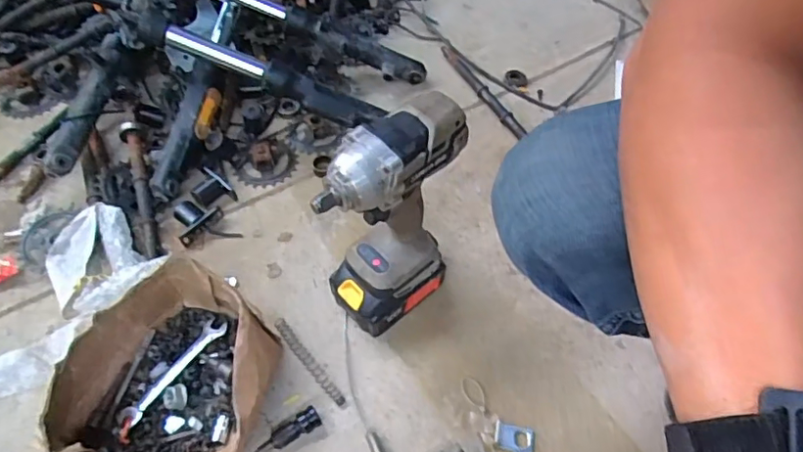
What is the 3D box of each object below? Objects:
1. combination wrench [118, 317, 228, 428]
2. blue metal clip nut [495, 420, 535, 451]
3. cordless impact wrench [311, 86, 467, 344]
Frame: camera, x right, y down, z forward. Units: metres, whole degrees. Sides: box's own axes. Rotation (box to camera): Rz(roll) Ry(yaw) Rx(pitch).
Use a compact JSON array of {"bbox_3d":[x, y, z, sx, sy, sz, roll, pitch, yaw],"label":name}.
[{"bbox_3d":[-0.236,0.148,0.582,0.026,0.010,0.132,31,60,20],"label":"combination wrench"},{"bbox_3d":[0.108,0.206,0.541,0.038,0.009,0.028,12,55,8],"label":"blue metal clip nut"},{"bbox_3d":[-0.011,0.006,0.542,0.138,0.254,0.070,-34,61,-22],"label":"cordless impact wrench"}]

